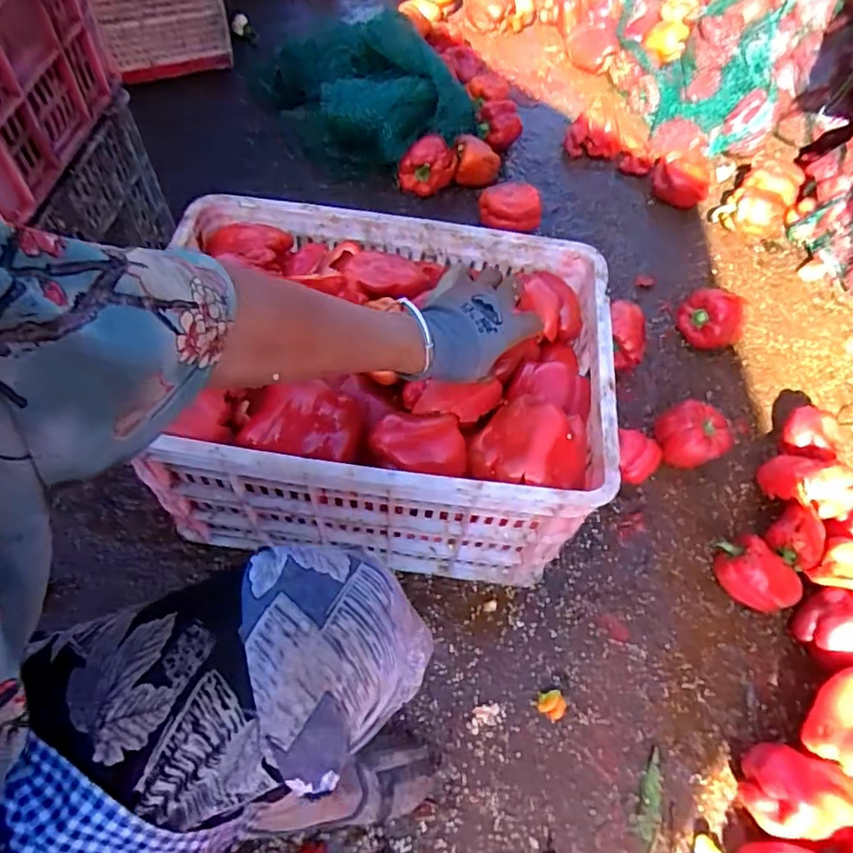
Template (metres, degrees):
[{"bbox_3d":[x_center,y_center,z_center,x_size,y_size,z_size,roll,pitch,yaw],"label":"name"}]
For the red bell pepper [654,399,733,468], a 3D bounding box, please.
[{"bbox_3d":[0.395,0.018,0.884,0.100,0.088,0.097,2,59,-4],"label":"red bell pepper"}]

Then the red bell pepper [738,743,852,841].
[{"bbox_3d":[0.407,0.404,0.653,0.103,0.078,0.090,10,59,1],"label":"red bell pepper"}]

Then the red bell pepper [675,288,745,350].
[{"bbox_3d":[0.491,-0.184,1.012,0.093,0.093,0.080,-7,58,-8],"label":"red bell pepper"}]

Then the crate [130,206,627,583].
[{"bbox_3d":[-0.050,-0.034,0.753,0.494,0.295,0.361,6,57,1],"label":"crate"}]

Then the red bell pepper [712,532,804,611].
[{"bbox_3d":[0.440,0.197,0.787,0.105,0.066,0.074,39,63,20],"label":"red bell pepper"}]

